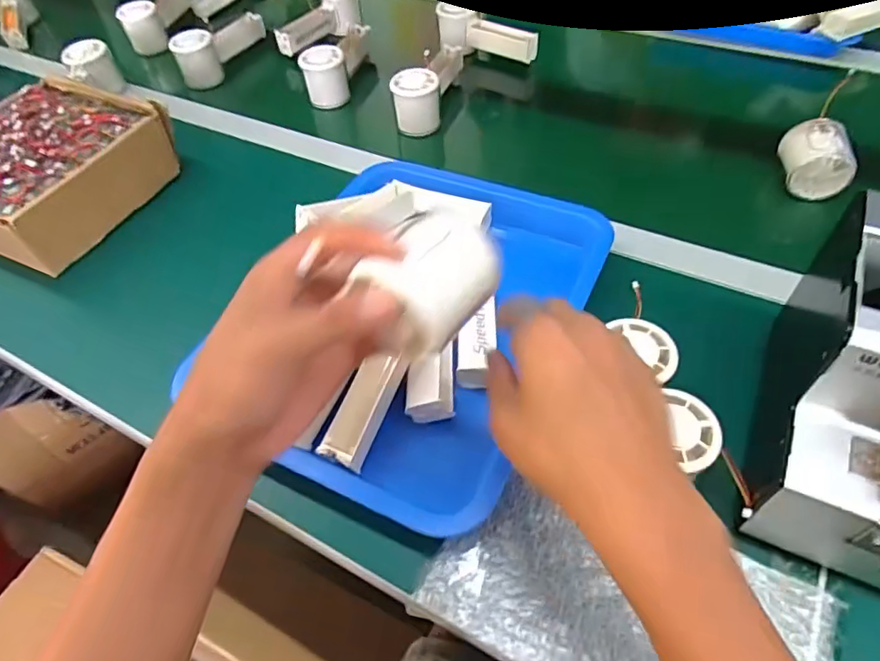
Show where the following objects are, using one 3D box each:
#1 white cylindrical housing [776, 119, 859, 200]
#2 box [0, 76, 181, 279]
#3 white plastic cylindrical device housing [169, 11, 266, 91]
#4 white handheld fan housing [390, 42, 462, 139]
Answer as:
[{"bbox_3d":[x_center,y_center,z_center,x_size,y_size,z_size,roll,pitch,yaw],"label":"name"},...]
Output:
[{"bbox_3d":[0.370,-0.168,0.551,0.050,0.044,0.067,3,52,8],"label":"white cylindrical housing"},{"bbox_3d":[-0.424,-0.174,0.602,0.198,0.073,0.211,20,56,19],"label":"box"},{"bbox_3d":[-0.326,-0.431,0.839,0.050,0.070,0.165,16,55,17],"label":"white plastic cylindrical device housing"},{"bbox_3d":[-0.014,-0.316,0.708,0.058,0.063,0.158,9,53,12],"label":"white handheld fan housing"}]

